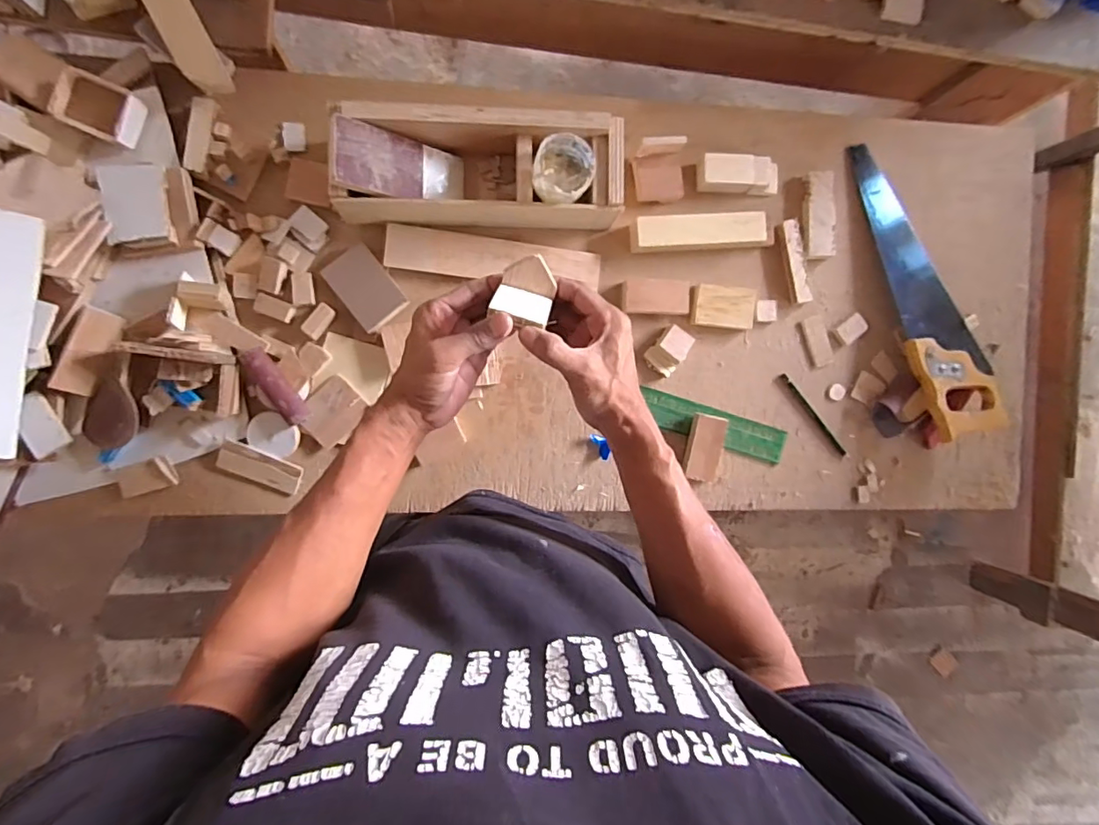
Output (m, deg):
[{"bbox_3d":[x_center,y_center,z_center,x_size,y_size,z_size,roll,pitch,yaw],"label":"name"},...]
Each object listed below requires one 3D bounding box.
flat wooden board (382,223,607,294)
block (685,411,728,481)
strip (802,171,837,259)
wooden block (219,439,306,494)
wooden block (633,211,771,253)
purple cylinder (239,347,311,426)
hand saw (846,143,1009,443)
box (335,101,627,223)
[{"bbox_3d":[-0.067,-0.190,0.654,0.260,0.013,0.051,5,91,-6],"label":"flat wooden board"},{"bbox_3d":[0.201,0.046,0.686,0.042,0.021,0.084,8,90,-6],"label":"block"},{"bbox_3d":[0.355,-0.260,0.698,0.042,0.014,0.112,0,91,-6],"label":"strip"},{"bbox_3d":[-0.342,0.066,0.632,0.095,0.010,0.038,23,89,-6],"label":"wooden block"},{"bbox_3d":[0.197,-0.227,0.672,0.182,0.019,0.043,-4,92,-6],"label":"wooden block"},{"bbox_3d":[-0.316,-0.031,0.619,0.025,0.024,0.100,-37,95,-4],"label":"purple cylinder"},{"bbox_3d":[0.504,-0.164,0.700,0.121,0.036,0.412,-16,93,-6],"label":"hand saw"},{"bbox_3d":[-0.077,-0.278,0.613,0.312,0.084,0.111,-1,91,-6],"label":"box"}]

